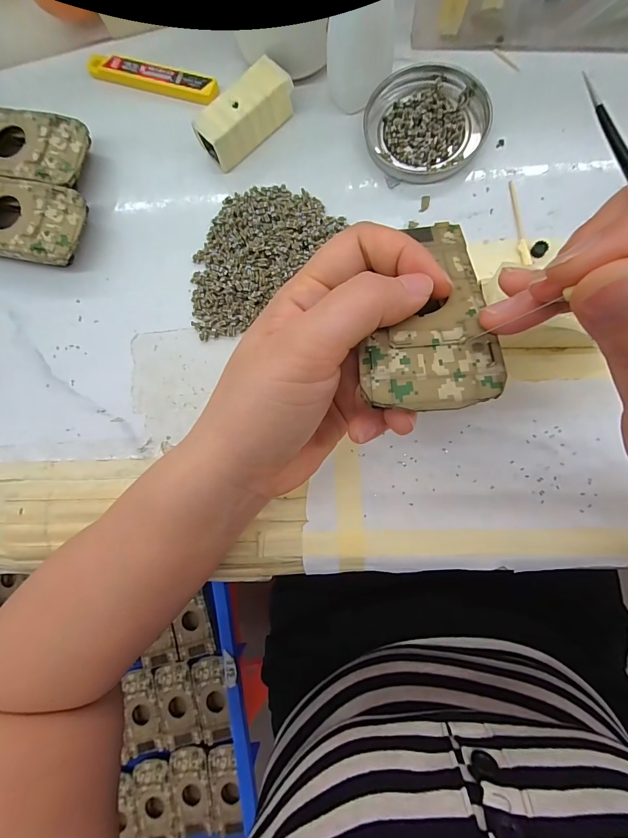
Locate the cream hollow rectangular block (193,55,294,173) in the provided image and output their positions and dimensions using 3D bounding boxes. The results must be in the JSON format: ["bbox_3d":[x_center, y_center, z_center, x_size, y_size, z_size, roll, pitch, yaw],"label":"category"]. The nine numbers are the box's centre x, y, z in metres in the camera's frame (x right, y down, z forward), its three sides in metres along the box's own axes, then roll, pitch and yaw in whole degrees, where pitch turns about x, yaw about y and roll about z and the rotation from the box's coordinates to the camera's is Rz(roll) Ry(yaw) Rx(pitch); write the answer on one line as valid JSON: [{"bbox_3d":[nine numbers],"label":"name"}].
[{"bbox_3d":[-0.048,-0.202,0.245,0.028,0.028,0.068,43,89,9],"label":"cream hollow rectangular block"}]

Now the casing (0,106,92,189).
[{"bbox_3d":[-0.205,-0.187,0.259,0.095,0.023,0.052,11,85,7],"label":"casing"}]

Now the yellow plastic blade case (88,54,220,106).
[{"bbox_3d":[-0.119,-0.247,0.265,0.104,0.006,0.018,18,86,7],"label":"yellow plastic blade case"}]

